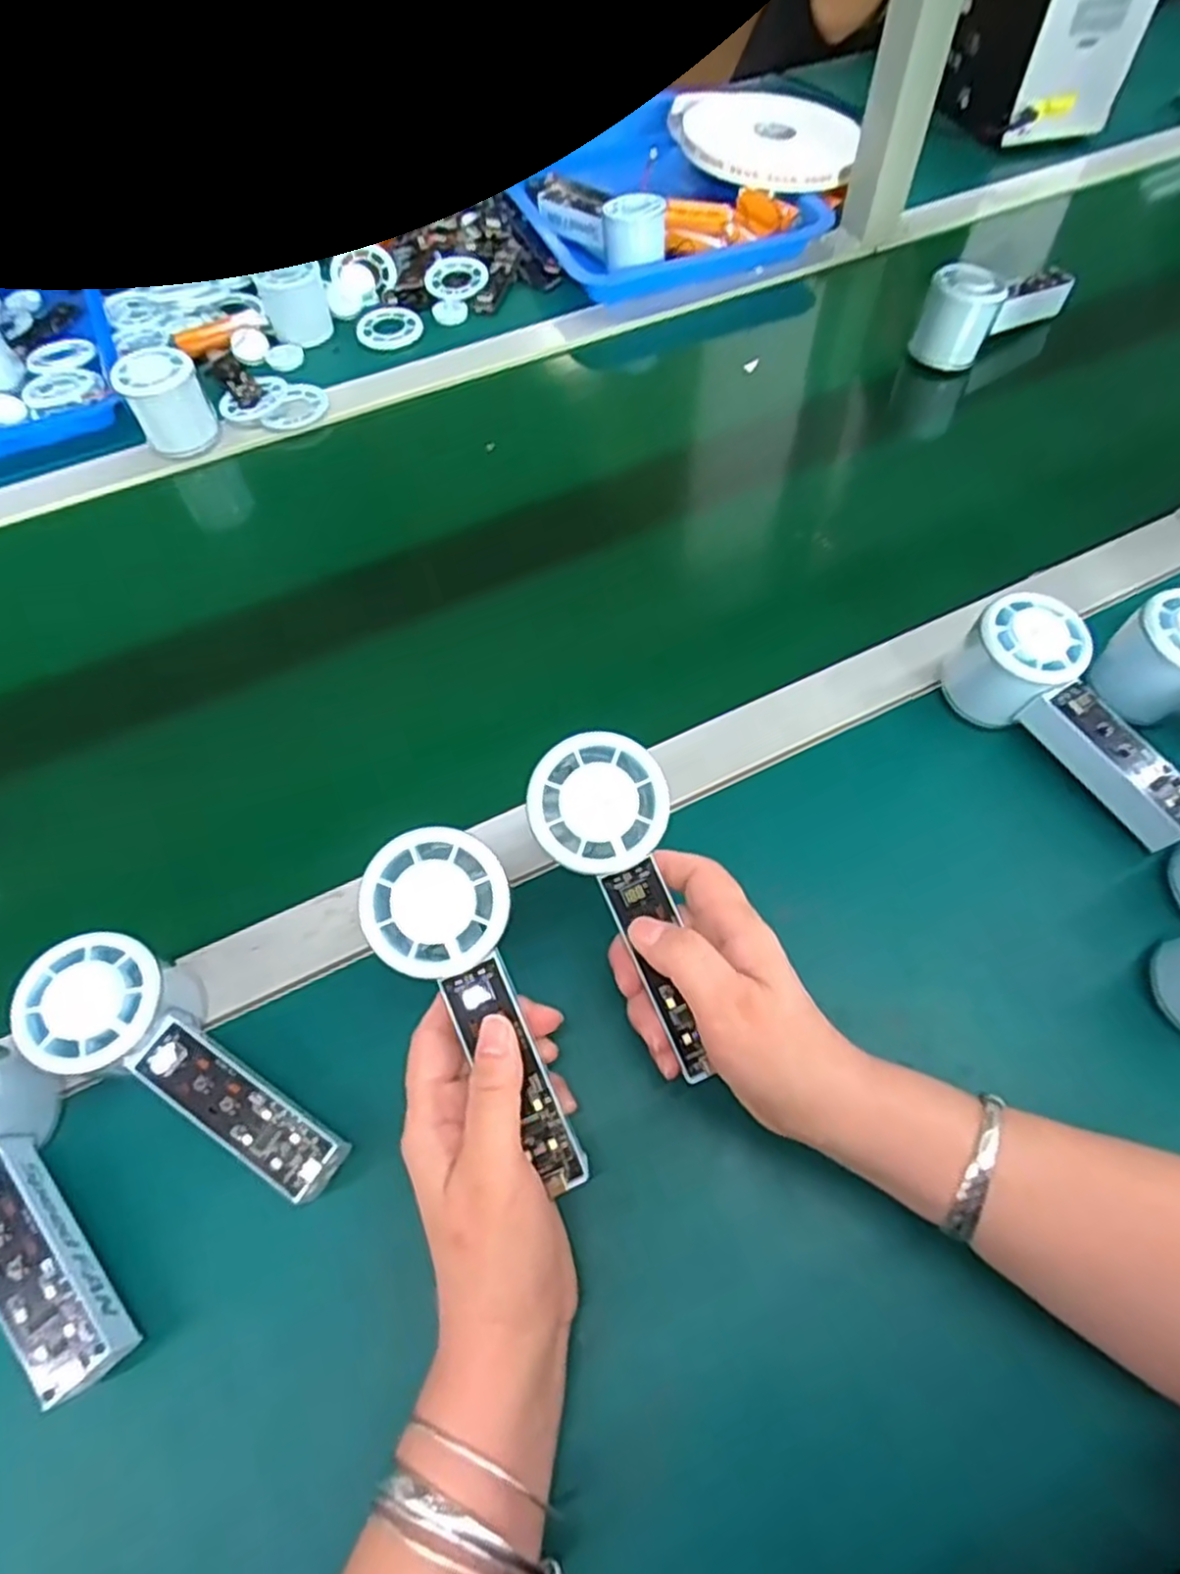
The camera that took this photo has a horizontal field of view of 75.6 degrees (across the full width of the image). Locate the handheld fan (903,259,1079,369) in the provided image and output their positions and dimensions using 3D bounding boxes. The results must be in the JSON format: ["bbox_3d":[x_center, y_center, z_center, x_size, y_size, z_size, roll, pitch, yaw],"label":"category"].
[{"bbox_3d":[0.335,-0.397,0.626,0.136,0.062,0.051,-26,63,-12],"label":"handheld fan"}]

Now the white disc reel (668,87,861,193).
[{"bbox_3d":[0.166,-0.634,0.737,0.164,0.014,0.176,-8,65,-1],"label":"white disc reel"}]

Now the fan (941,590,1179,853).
[{"bbox_3d":[0.270,-0.037,0.420,0.054,0.070,0.147,-39,67,-18],"label":"fan"}]

